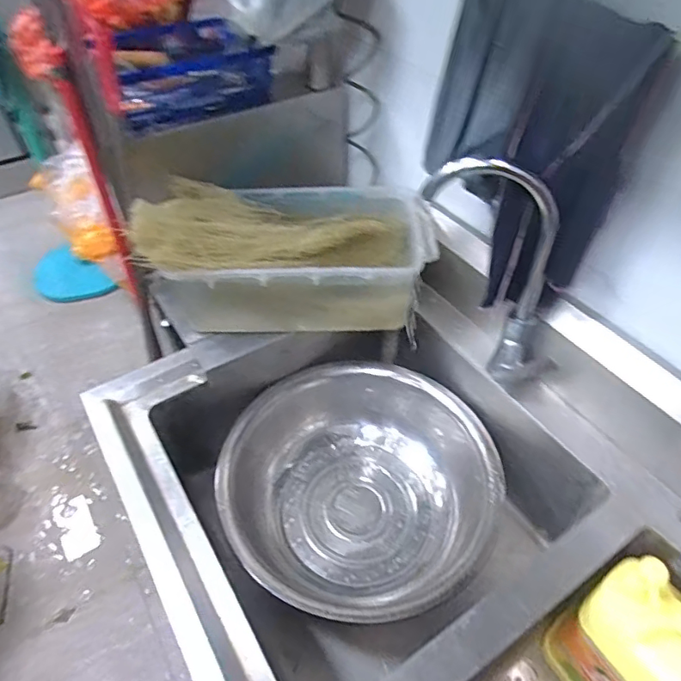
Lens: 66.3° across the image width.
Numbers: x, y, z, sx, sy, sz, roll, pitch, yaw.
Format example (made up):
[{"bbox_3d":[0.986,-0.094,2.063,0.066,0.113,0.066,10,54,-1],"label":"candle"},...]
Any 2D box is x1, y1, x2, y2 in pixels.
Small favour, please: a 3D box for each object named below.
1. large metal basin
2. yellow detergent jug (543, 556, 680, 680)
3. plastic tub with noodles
[{"bbox_3d":[0.036,0.265,0.935,0.435,0.187,0.455,0,47,0],"label":"large metal basin"},{"bbox_3d":[0.389,0.417,0.676,0.108,0.296,0.187,-24,51,-21],"label":"yellow detergent jug"},{"bbox_3d":[-0.090,-0.178,0.961,0.488,0.195,0.288,-1,47,-1],"label":"plastic tub with noodles"}]

